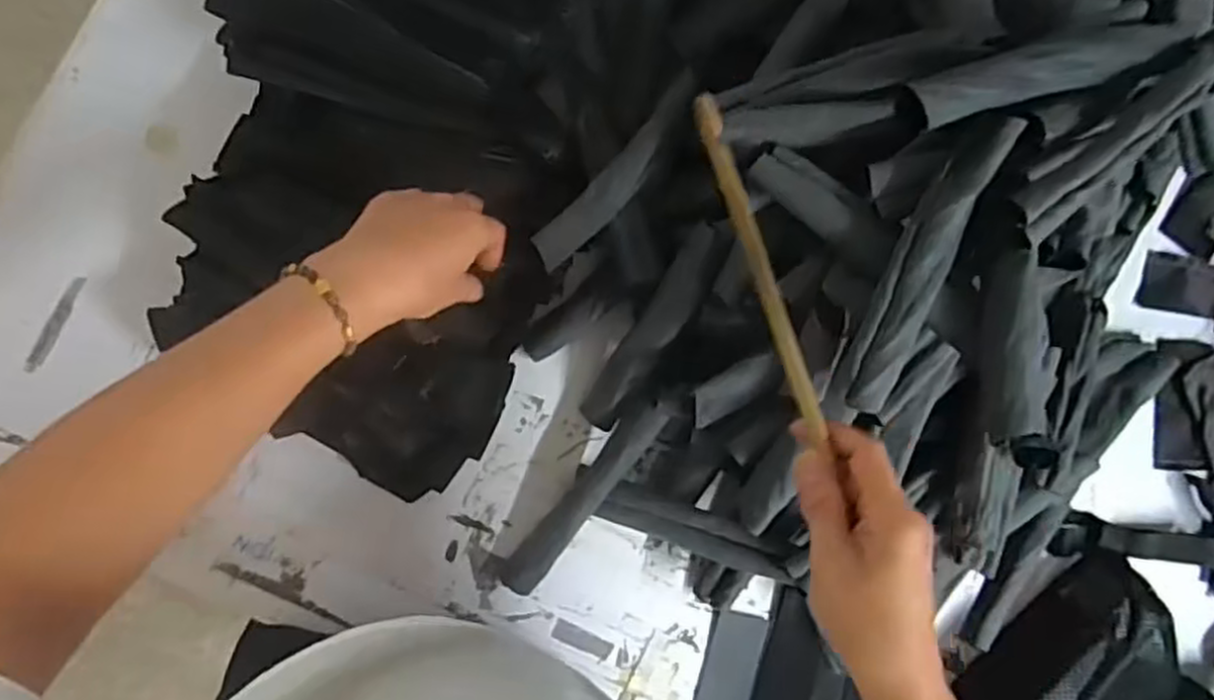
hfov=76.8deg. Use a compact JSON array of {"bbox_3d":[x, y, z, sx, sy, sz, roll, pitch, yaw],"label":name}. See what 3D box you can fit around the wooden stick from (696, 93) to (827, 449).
[{"bbox_3d":[0.082,-0.043,0.406,0.009,0.012,0.186,-21,96,-6],"label":"wooden stick"}]

